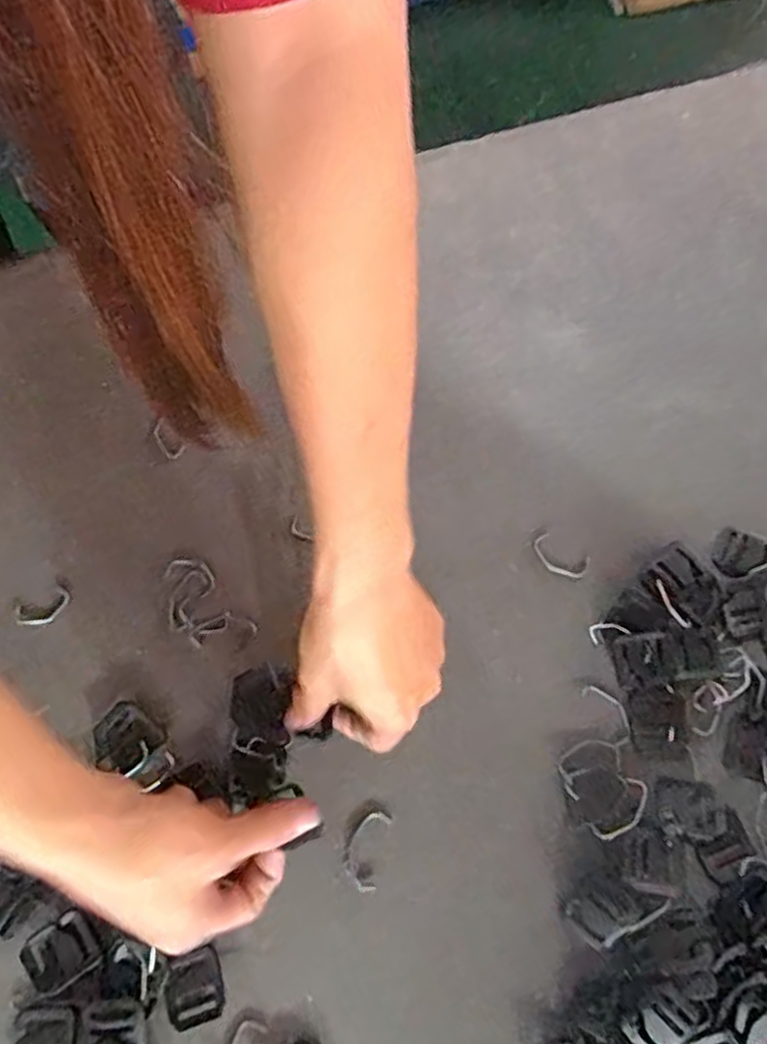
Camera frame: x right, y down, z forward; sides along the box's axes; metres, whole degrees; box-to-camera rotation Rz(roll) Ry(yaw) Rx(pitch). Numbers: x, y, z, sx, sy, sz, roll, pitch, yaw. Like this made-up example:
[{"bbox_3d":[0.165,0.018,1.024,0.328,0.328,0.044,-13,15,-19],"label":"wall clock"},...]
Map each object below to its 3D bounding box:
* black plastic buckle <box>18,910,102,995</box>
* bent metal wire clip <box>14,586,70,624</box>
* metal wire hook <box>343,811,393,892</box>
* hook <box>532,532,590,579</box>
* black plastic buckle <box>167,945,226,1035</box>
[{"bbox_3d":[-0.169,0.224,0.375,0.038,0.004,0.029,-32,77,-10],"label":"black plastic buckle"},{"bbox_3d":[-0.200,0.051,0.423,0.032,0.004,0.016,-29,77,-9],"label":"bent metal wire clip"},{"bbox_3d":[-0.010,0.181,0.396,0.021,0.004,0.040,14,74,3],"label":"metal wire hook"},{"bbox_3d":[0.108,0.022,0.441,0.037,0.004,0.018,31,76,8],"label":"hook"},{"bbox_3d":[-0.098,0.244,0.374,0.027,0.004,0.033,-13,75,-5],"label":"black plastic buckle"}]

